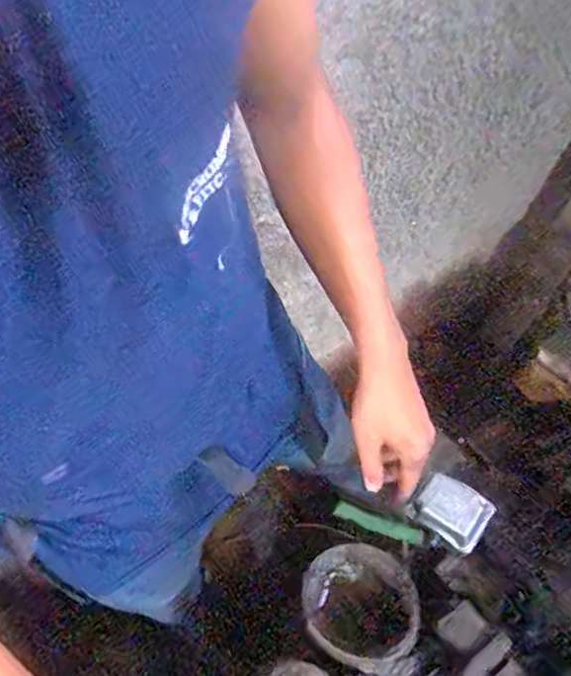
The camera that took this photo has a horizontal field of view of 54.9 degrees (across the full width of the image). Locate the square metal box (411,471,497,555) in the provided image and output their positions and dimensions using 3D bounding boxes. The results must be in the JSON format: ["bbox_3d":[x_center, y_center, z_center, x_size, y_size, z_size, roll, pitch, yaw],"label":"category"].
[{"bbox_3d":[0.202,0.212,0.673,0.088,0.037,0.072,35,63,24],"label":"square metal box"}]

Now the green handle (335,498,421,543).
[{"bbox_3d":[0.114,0.227,0.673,0.107,0.016,0.022,16,57,13],"label":"green handle"}]

